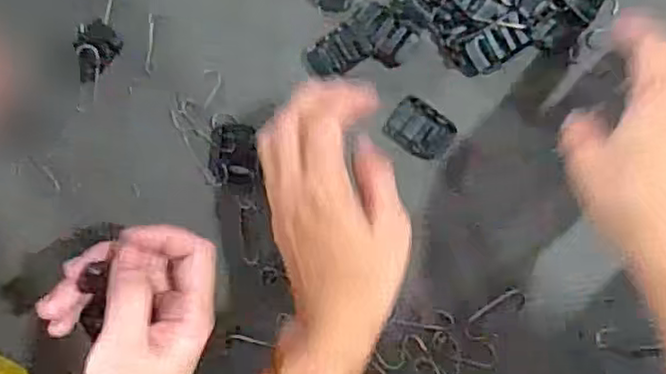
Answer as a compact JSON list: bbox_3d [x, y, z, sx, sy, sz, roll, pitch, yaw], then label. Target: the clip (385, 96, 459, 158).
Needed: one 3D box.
[{"bbox_3d":[0.053,-0.035,0.412,0.039,0.004,0.029,36,97,5],"label":"clip"}]

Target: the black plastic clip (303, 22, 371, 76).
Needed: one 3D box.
[{"bbox_3d":[0.002,-0.082,0.415,0.038,0.004,0.026,-34,88,8],"label":"black plastic clip"}]

